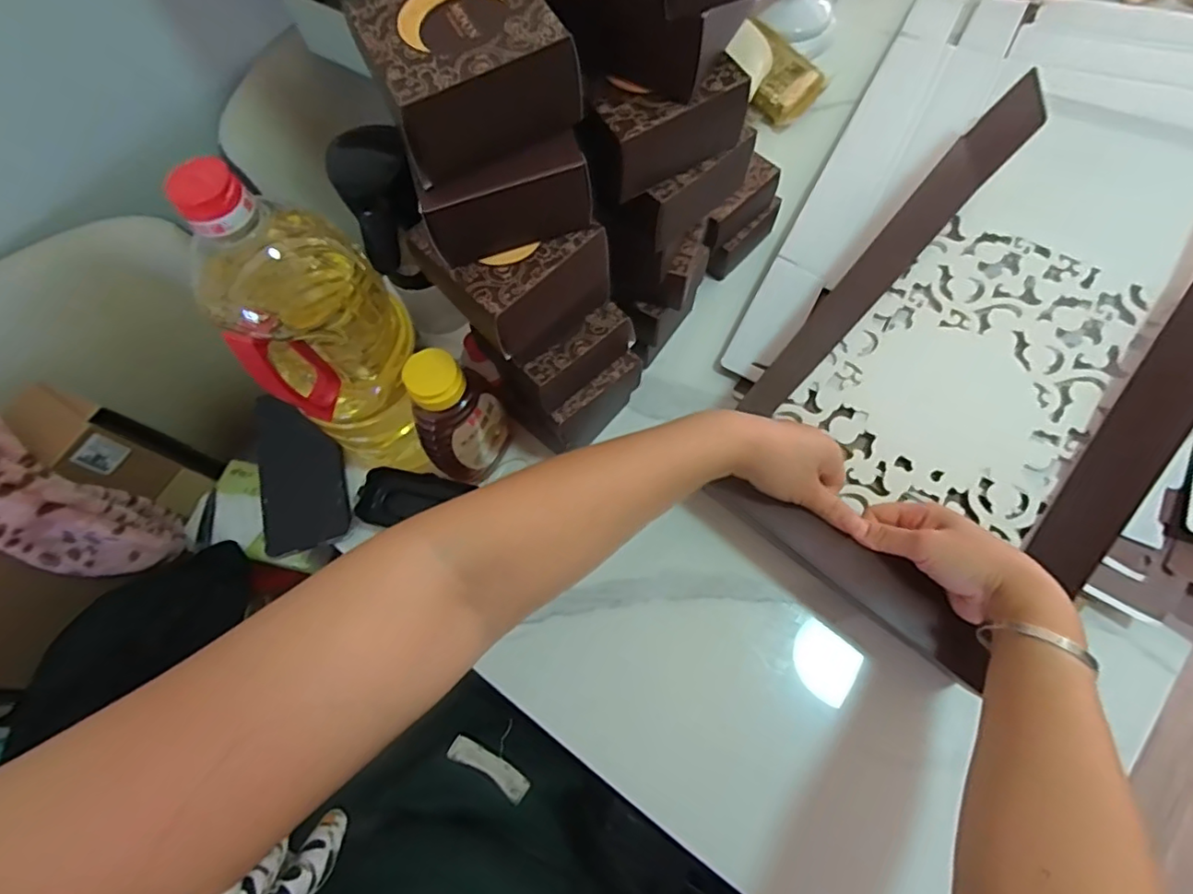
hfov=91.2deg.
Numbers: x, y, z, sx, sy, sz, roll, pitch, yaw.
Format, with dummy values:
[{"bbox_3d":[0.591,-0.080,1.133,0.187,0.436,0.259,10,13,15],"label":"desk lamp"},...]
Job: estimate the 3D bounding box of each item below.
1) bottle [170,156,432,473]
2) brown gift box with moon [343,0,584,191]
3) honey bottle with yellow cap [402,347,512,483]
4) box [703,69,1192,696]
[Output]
[{"bbox_3d":[-0.190,-0.081,0.415,0.100,0.273,0.109,-19,70,-5],"label":"bottle"},{"bbox_3d":[-0.065,-0.194,0.296,0.093,0.049,0.084,-24,71,-6],"label":"brown gift box with moon"},{"bbox_3d":[-0.106,-0.021,0.459,0.066,0.132,0.060,-24,71,-6],"label":"honey bottle with yellow cap"},{"bbox_3d":[0.355,-0.115,0.492,0.258,0.112,0.456,38,76,15],"label":"box"}]

